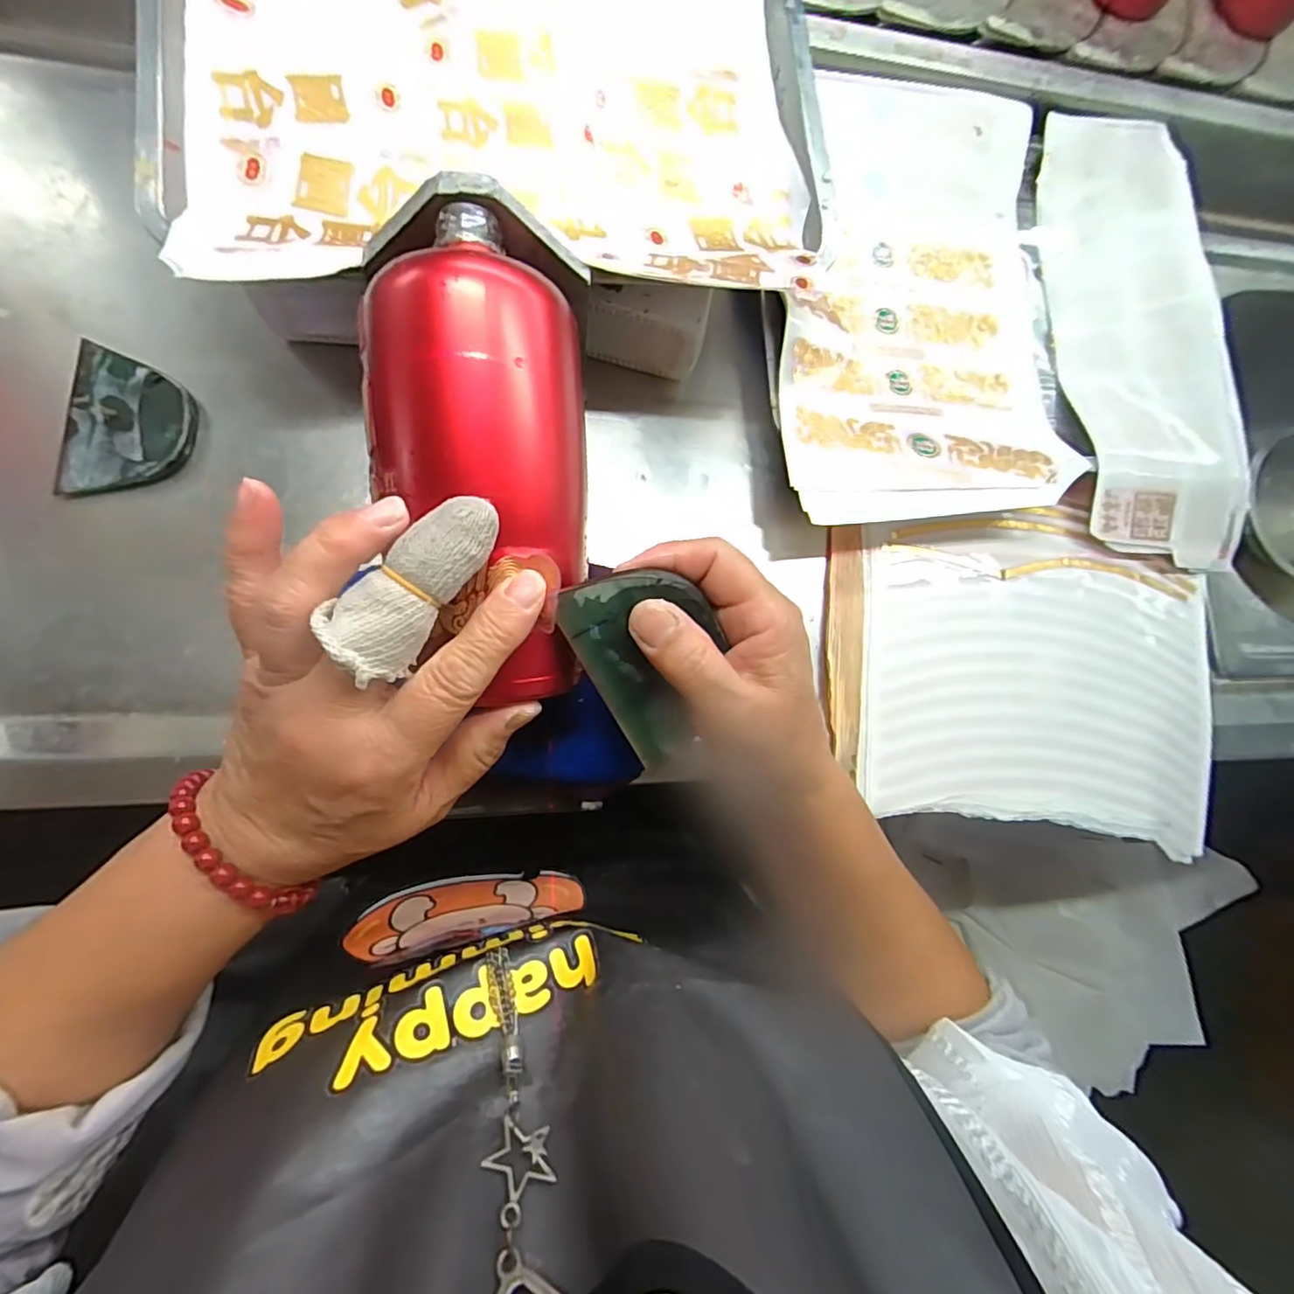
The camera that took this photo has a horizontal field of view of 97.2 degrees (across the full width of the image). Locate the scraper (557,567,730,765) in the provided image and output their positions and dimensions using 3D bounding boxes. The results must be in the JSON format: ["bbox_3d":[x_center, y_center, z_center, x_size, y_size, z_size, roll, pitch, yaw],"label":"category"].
[{"bbox_3d":[0.005,0.005,0.231,0.054,0.004,0.085,-29,116,-3],"label":"scraper"}]

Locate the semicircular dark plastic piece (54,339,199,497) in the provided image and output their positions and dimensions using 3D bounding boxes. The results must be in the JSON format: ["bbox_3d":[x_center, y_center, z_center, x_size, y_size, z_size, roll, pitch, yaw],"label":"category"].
[{"bbox_3d":[-0.276,-0.119,0.307,0.059,0.016,0.078,3,86,-9],"label":"semicircular dark plastic piece"}]

